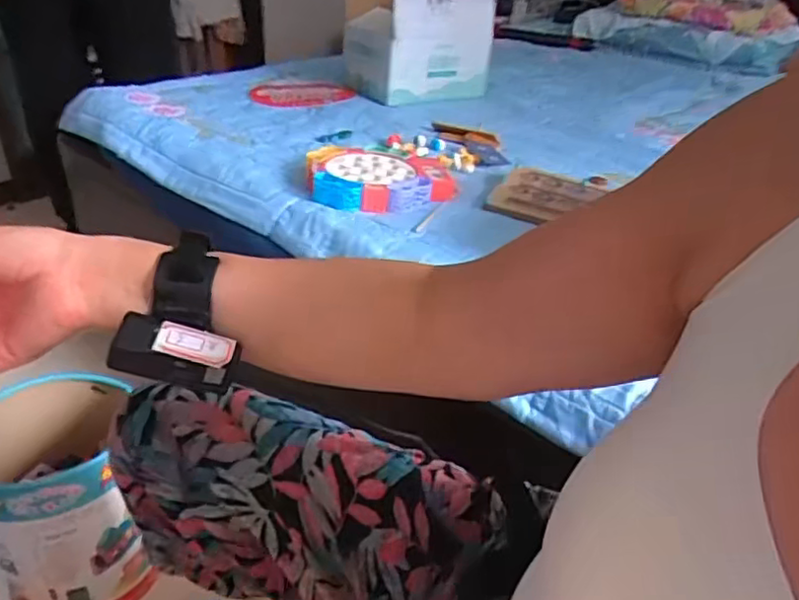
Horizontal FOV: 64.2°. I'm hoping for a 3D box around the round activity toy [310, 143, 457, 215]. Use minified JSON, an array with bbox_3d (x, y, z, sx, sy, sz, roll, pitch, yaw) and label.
[{"bbox_3d":[-0.026,-0.192,0.986,0.230,0.040,0.200,-4,33,-12],"label":"round activity toy"}]

